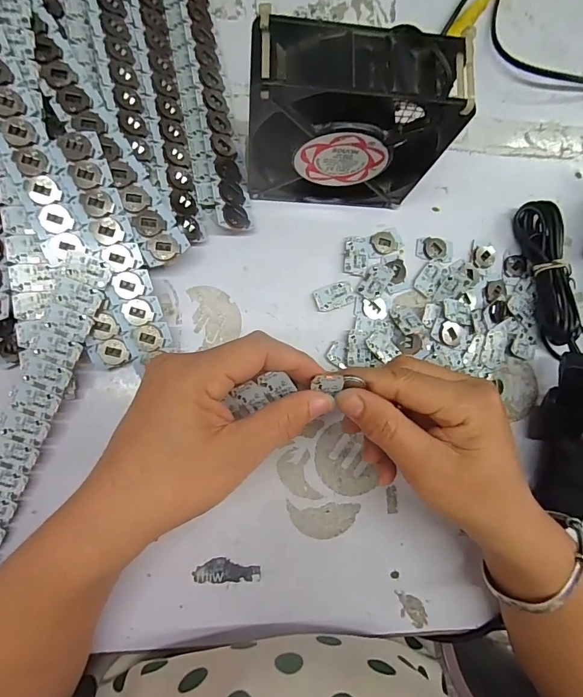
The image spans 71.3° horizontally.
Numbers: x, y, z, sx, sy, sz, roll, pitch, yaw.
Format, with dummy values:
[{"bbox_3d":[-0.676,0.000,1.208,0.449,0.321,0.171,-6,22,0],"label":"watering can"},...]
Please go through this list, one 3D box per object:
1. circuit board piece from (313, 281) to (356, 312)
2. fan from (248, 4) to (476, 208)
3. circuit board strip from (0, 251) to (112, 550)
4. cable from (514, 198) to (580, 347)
[{"bbox_3d":[0.033,-0.039,0.309,0.030,0.004,0.018,-19,86,-9],"label":"circuit board piece"},{"bbox_3d":[0.036,-0.137,0.262,0.121,0.122,0.044,1,84,-7],"label":"fan"},{"bbox_3d":[-0.172,0.053,0.258,0.030,0.004,0.236,22,89,-12],"label":"circuit board strip"},{"bbox_3d":[0.199,-0.060,0.316,0.023,0.035,0.111,-5,84,-7],"label":"cable"}]

